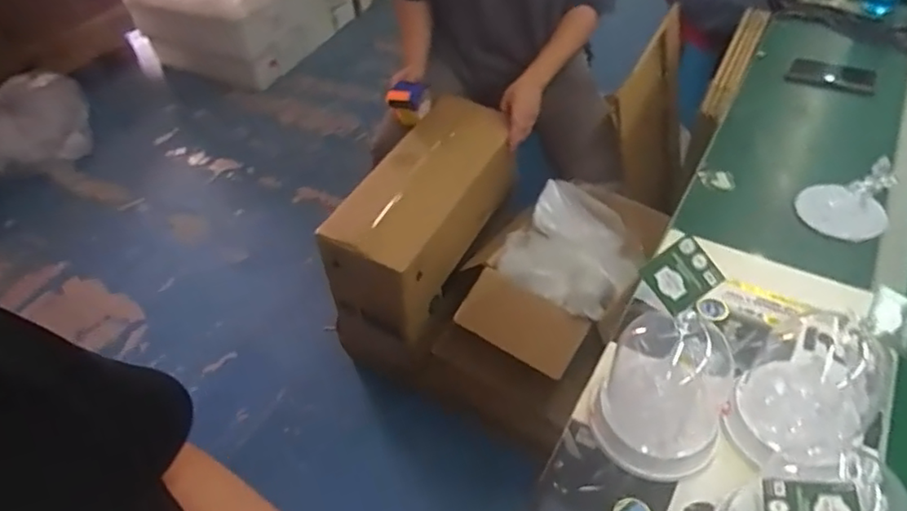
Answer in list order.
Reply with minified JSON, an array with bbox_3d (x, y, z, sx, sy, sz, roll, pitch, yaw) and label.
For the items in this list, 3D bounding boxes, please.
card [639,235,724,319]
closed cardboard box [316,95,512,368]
[{"bbox_3d":[0.246,0.021,0.662,0.070,0.007,0.062,-35,87,-1],"label":"card"},{"bbox_3d":[-0.060,-0.106,1.405,0.241,0.208,0.525,22,52,23],"label":"closed cardboard box"}]

